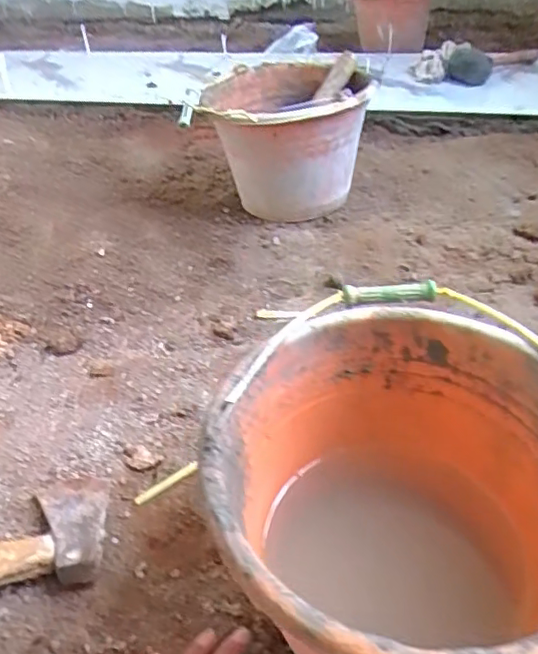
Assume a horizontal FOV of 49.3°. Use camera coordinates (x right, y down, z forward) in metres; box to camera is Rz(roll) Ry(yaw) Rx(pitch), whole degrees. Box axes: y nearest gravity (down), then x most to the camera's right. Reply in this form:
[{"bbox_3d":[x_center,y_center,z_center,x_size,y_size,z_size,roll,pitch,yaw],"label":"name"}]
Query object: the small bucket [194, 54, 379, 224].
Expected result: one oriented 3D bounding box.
[{"bbox_3d":[0.037,-0.300,0.993,0.242,0.222,0.278,-4,38,1],"label":"small bucket"}]

